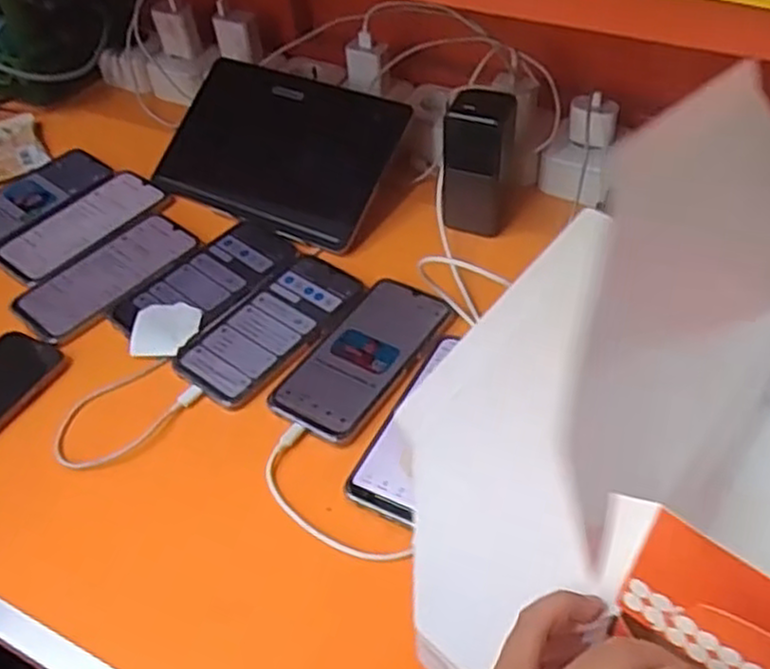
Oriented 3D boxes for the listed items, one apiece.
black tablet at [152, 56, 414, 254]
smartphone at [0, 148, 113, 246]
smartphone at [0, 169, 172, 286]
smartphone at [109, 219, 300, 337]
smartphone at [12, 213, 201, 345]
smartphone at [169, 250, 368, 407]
[{"bbox_3d":[-0.113,-0.189,0.764,0.248,0.015,0.159,22,83,22],"label":"black tablet"},{"bbox_3d":[-0.376,-0.146,0.789,0.086,0.006,0.165,32,58,28],"label":"smartphone"},{"bbox_3d":[-0.306,-0.114,0.756,0.086,0.006,0.167,33,58,28],"label":"smartphone"},{"bbox_3d":[-0.163,-0.049,0.689,0.086,0.009,0.170,31,57,27],"label":"smartphone"},{"bbox_3d":[-0.260,-0.056,0.705,0.081,0.008,0.167,32,58,28],"label":"smartphone"},{"bbox_3d":[-0.097,-0.008,0.652,0.082,0.008,0.168,30,57,27],"label":"smartphone"}]

